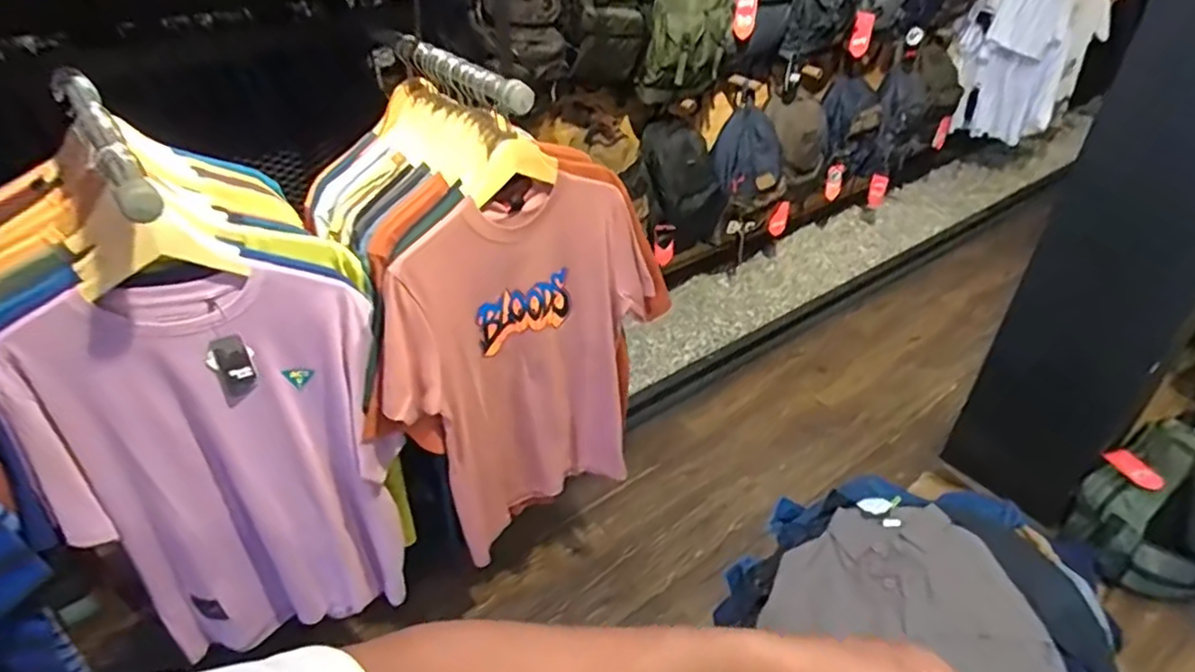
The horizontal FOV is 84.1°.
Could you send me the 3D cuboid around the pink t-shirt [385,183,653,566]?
[{"bbox_3d":[-0.122,0.081,1.229,0.522,0.684,0.091,-27,45,-30],"label":"pink t-shirt"}]

